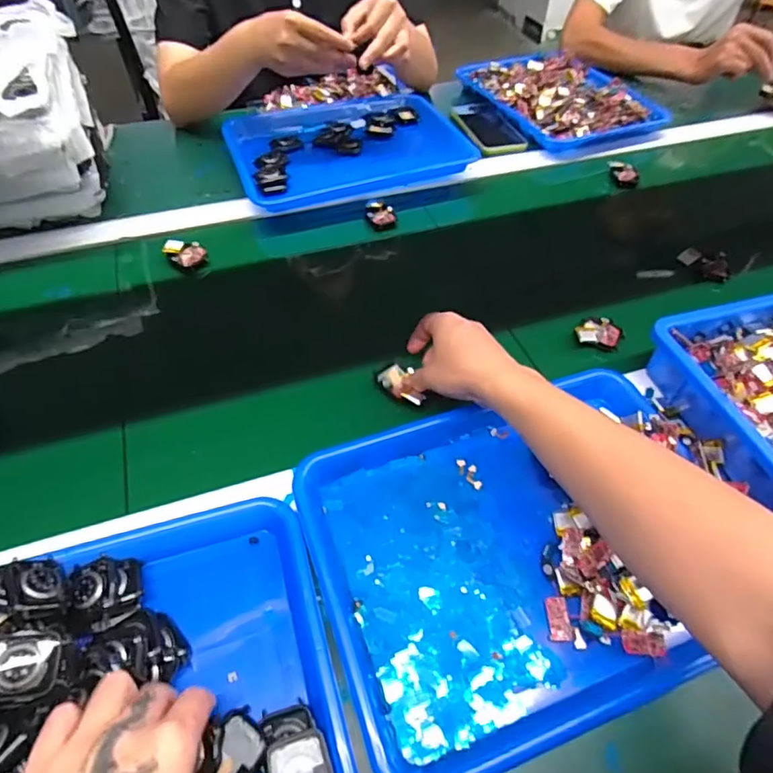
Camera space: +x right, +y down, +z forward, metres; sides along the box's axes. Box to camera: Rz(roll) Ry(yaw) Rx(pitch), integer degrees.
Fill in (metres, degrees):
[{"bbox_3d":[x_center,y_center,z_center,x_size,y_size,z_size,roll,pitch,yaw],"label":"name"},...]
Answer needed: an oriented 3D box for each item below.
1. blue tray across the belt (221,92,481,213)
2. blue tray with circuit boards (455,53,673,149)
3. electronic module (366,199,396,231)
[{"bbox_3d":[-0.061,-0.363,0.799,0.339,0.042,0.236,-16,55,-14],"label":"blue tray across the belt"},{"bbox_3d":[0.288,-0.493,0.886,0.218,0.040,0.316,-21,56,-18],"label":"blue tray with circuit boards"},{"bbox_3d":[-0.007,-0.233,0.716,0.040,0.023,0.042,0,53,-3],"label":"electronic module"}]

